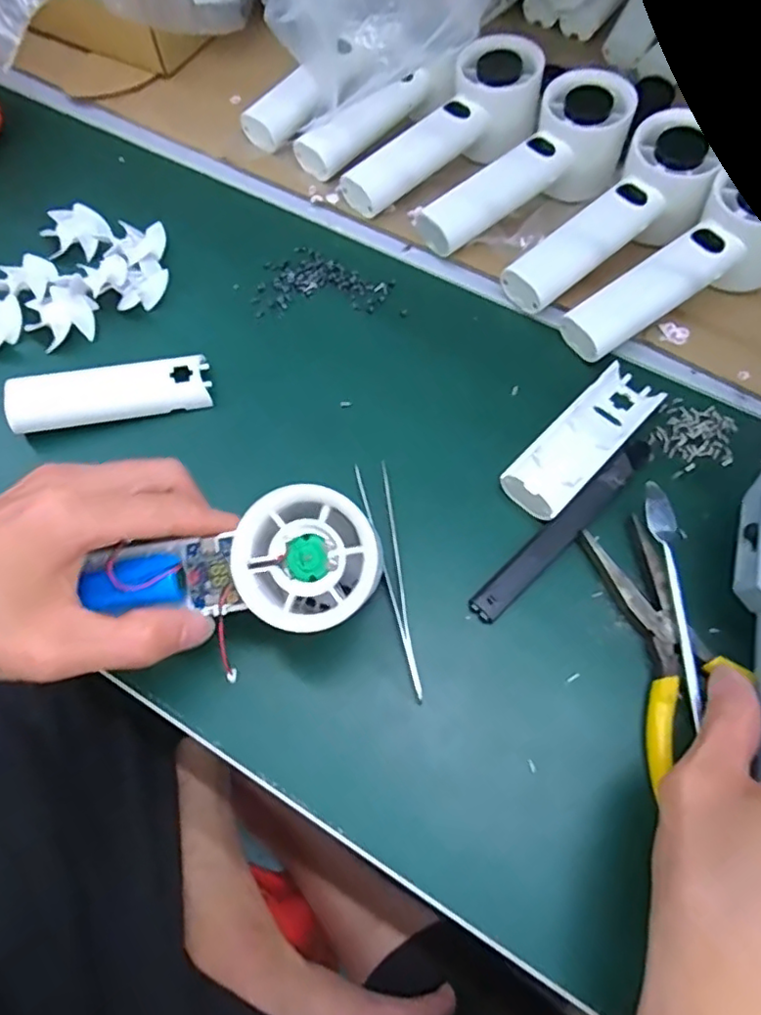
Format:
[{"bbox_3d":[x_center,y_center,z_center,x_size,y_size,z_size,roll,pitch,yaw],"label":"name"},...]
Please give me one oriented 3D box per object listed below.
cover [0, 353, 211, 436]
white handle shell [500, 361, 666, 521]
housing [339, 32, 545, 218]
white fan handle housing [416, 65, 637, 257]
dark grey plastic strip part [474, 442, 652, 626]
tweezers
[{"bbox_3d":[-0.149,-0.064,0.338,0.102,0.021,0.031,-14,65,-6],"label":"cover"},{"bbox_3d":[0.108,-0.037,0.325,0.035,0.013,0.106,41,71,18],"label":"white handle shell"},{"bbox_3d":[0.042,-0.250,0.407,0.150,0.054,0.059,-32,68,-14],"label":"housing"},{"bbox_3d":[0.091,-0.219,0.393,0.152,0.056,0.056,-32,68,-14],"label":"white fan handle housing"},{"bbox_3d":[0.095,0.009,0.309,0.132,0.008,0.014,-40,70,-17],"label":"dark grey plastic strip part"},{"bbox_3d":[0.006,0.031,0.298,0.015,0.010,0.123,-11,65,-5],"label":"tweezers"}]

